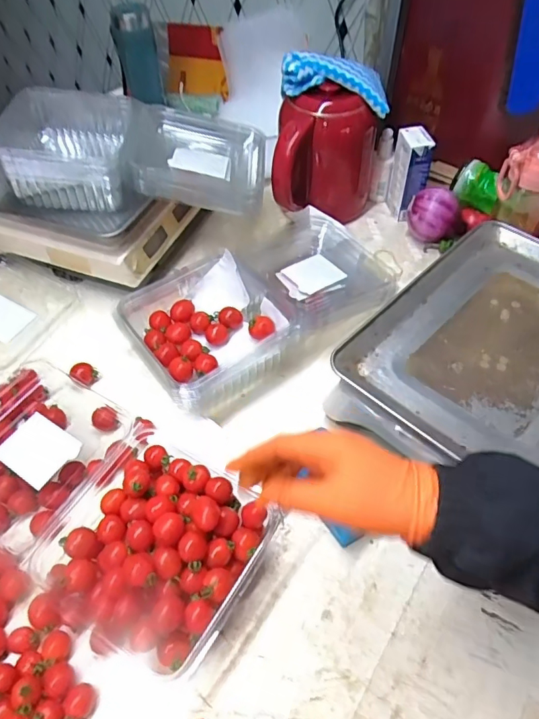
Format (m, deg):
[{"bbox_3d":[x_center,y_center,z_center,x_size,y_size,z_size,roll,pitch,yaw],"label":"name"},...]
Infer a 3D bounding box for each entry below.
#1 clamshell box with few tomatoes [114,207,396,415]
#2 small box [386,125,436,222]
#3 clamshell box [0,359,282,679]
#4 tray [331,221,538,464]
[{"bbox_3d":[-0.008,-0.083,0.672,0.373,0.076,0.208,-29,57,-20],"label":"clamshell box with few tomatoes"},{"bbox_3d":[0.231,-0.306,0.811,0.034,0.151,0.073,-8,52,-6],"label":"small box"},{"bbox_3d":[-0.182,0.130,0.499,0.392,0.075,0.185,23,53,31],"label":"clamshell box"},{"bbox_3d":[0.254,-0.020,0.519,0.239,0.039,0.326,38,61,26],"label":"tray"}]

